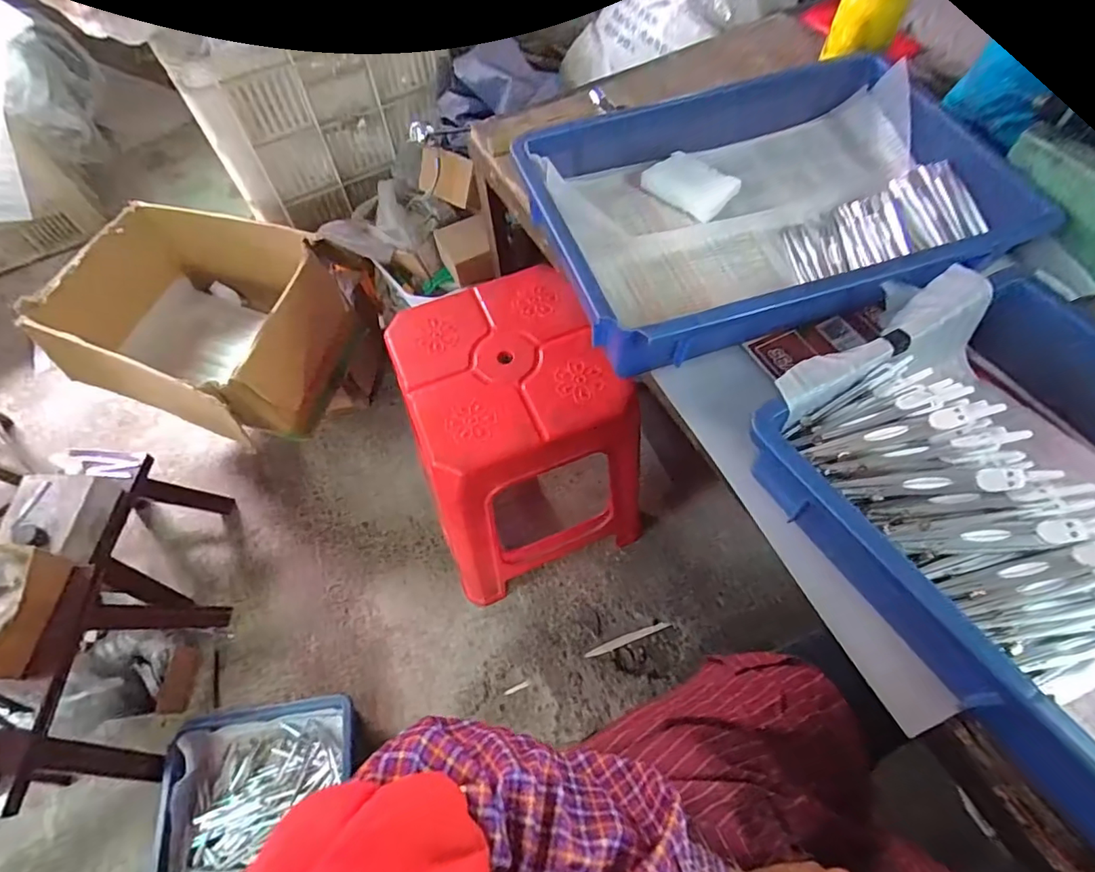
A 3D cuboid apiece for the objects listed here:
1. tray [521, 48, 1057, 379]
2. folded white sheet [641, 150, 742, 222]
[{"bbox_3d":[0.205,-0.233,0.520,0.419,0.085,0.292,-17,65,-10],"label":"tray"},{"bbox_3d":[0.152,-0.269,0.566,0.088,0.020,0.057,40,70,19],"label":"folded white sheet"}]

